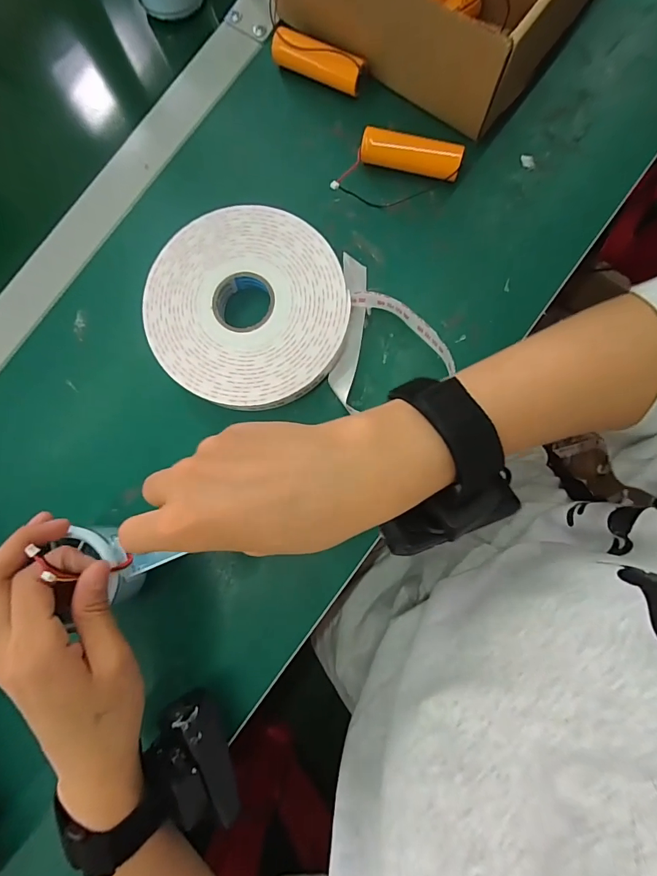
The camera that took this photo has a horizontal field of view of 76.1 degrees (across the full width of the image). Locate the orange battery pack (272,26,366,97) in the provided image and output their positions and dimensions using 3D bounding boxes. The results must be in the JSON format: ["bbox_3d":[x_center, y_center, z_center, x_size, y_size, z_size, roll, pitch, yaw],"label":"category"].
[{"bbox_3d":[-0.007,-0.282,0.317,0.070,0.024,0.021,24,86,5],"label":"orange battery pack"}]

